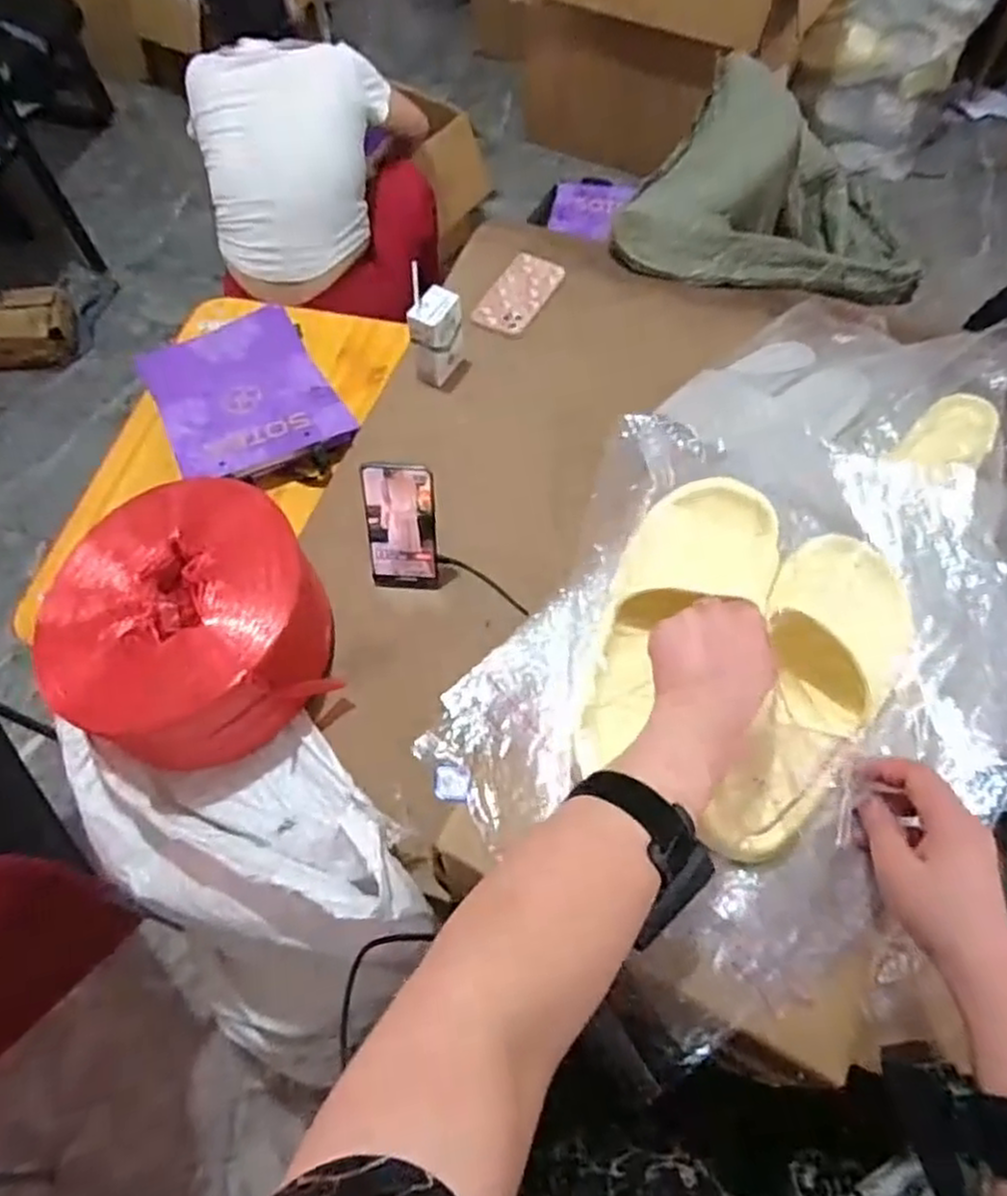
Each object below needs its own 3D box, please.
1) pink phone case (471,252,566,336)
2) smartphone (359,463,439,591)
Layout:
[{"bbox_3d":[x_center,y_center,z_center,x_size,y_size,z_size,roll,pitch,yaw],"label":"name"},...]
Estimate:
[{"bbox_3d":[0.024,-0.453,1.103,0.086,0.009,0.172,21,65,12],"label":"pink phone case"},{"bbox_3d":[-0.111,-0.076,0.818,0.076,0.158,0.016,1,41,2],"label":"smartphone"}]

